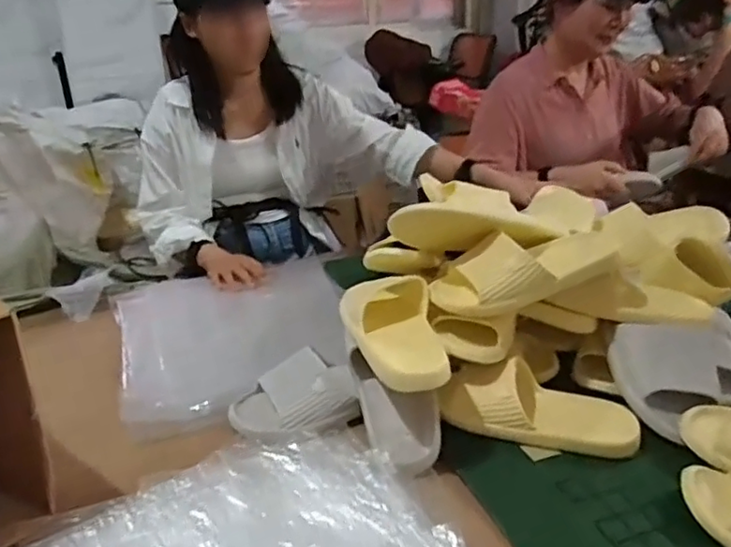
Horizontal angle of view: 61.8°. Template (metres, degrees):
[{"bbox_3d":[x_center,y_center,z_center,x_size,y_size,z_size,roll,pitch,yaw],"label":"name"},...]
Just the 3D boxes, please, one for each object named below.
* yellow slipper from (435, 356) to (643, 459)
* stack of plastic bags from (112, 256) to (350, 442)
[{"bbox_3d":[0.204,0.151,0.730,0.226,0.064,0.089,7,27,17],"label":"yellow slipper"},{"bbox_3d":[-0.199,0.070,0.957,0.361,0.042,0.426,-11,27,-20],"label":"stack of plastic bags"}]

